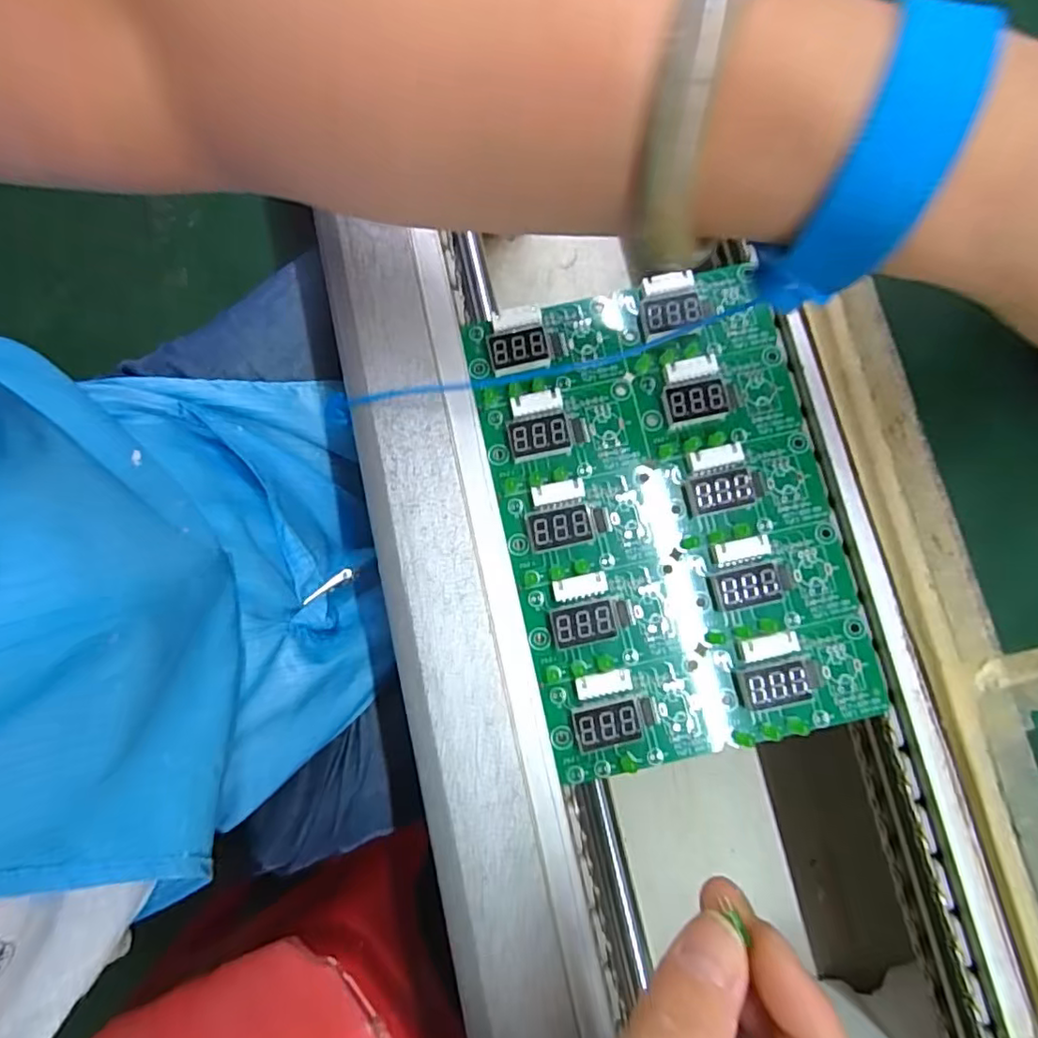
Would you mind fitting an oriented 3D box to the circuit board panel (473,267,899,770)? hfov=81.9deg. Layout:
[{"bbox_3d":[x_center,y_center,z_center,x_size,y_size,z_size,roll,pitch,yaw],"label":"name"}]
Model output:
[{"bbox_3d":[0.056,-0.004,0.230,0.122,0.013,0.178,-13,82,0],"label":"circuit board panel"}]

